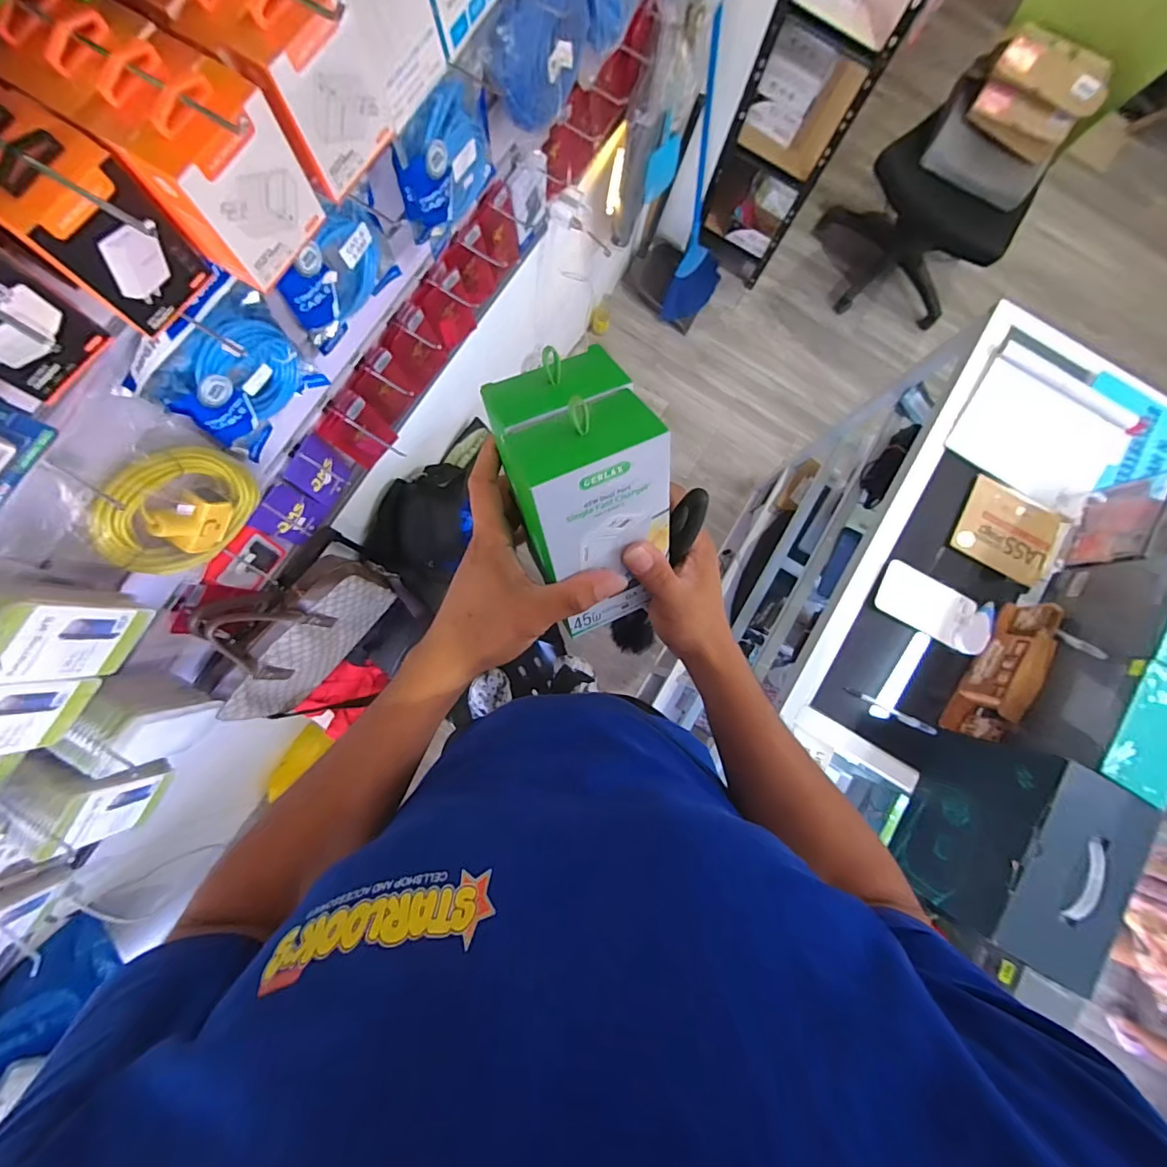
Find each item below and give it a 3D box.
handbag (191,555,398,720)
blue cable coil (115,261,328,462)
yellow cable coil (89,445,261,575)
[{"bbox_3d":[-0.556,0.087,0.961,0.135,0.350,0.351,40,82,0],"label":"handbag"},{"bbox_3d":[-0.416,-0.252,0.623,0.036,0.199,0.170,36,82,0],"label":"blue cable coil"},{"bbox_3d":[-0.504,-0.089,0.644,0.043,0.200,0.174,31,83,-1],"label":"yellow cable coil"}]

